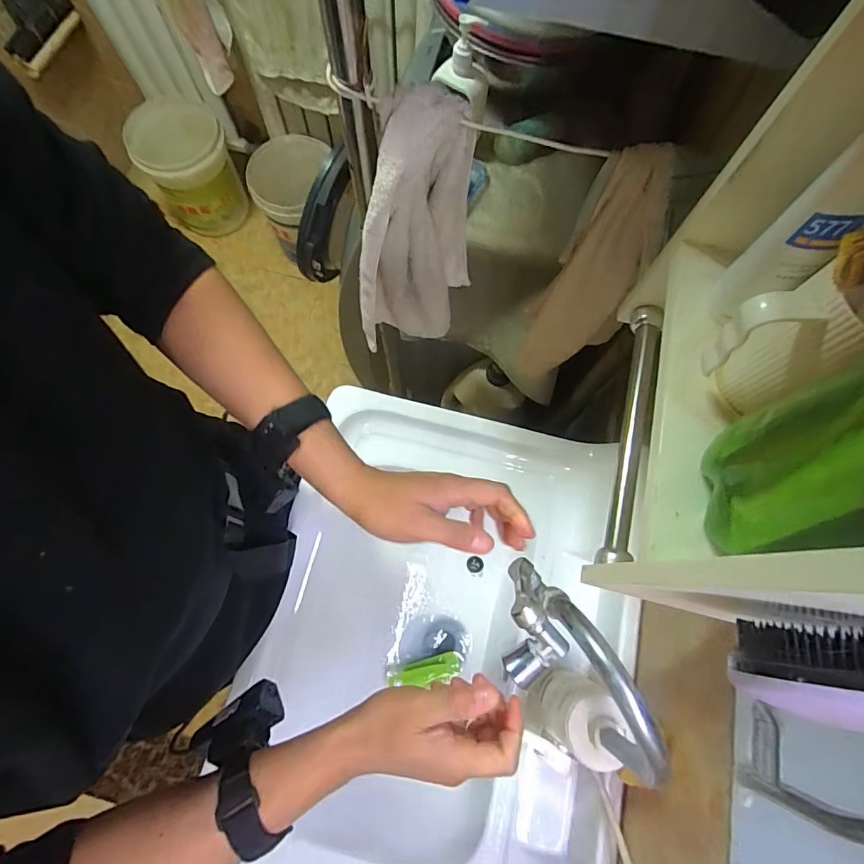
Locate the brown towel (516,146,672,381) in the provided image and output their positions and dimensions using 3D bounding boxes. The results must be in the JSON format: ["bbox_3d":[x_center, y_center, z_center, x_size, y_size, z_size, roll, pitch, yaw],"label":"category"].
[{"bbox_3d":[0.181,-0.165,0.570,0.079,0.355,0.093,-14,74,-6],"label":"brown towel"}]

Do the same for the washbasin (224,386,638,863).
[{"bbox_3d":[-0.025,0.378,0.617,0.449,0.212,0.804,13,73,2],"label":"washbasin"}]

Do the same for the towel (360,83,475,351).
[{"bbox_3d":[-0.024,-0.234,0.581,0.157,0.370,0.060,-10,73,-5],"label":"towel"}]

